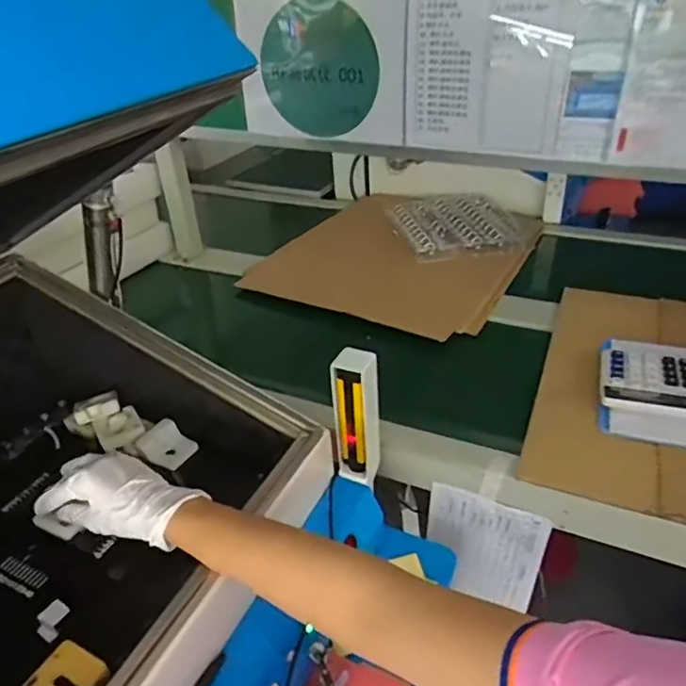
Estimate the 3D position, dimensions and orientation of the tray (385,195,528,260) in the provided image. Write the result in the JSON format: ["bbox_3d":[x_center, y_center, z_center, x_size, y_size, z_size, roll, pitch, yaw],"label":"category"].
[{"bbox_3d":[0.219,-0.248,1.141,0.219,0.033,0.279,-7,34,-4],"label":"tray"}]

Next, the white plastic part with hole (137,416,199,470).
[{"bbox_3d":[-0.202,0.117,0.653,0.056,0.015,0.049,38,45,10],"label":"white plastic part with hole"}]

